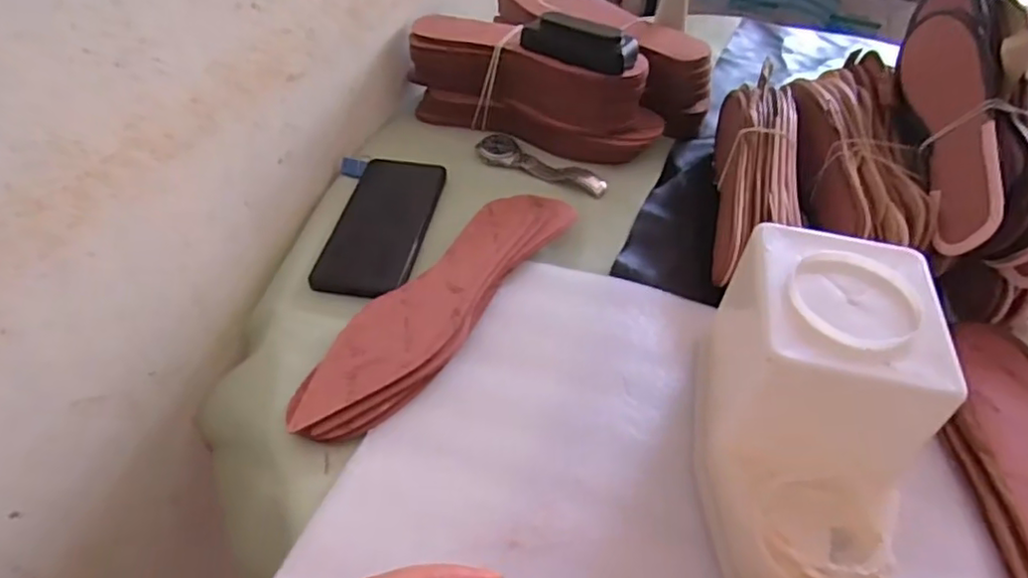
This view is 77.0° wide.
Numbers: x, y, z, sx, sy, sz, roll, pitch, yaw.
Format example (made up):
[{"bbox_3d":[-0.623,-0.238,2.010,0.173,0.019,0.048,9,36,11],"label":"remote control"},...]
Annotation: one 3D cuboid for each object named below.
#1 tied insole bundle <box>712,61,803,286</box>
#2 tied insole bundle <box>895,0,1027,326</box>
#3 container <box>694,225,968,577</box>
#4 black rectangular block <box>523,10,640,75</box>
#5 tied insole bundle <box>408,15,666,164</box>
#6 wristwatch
[{"bbox_3d":[0.205,-0.094,0.547,0.060,0.081,0.222,11,47,6],"label":"tied insole bundle"},{"bbox_3d":[0.366,-0.124,0.501,0.096,0.099,0.289,6,67,4],"label":"tied insole bundle"},{"bbox_3d":[0.160,0.070,0.353,0.110,0.115,0.189,16,48,10],"label":"container"},{"bbox_3d":[0.060,-0.230,0.604,0.110,0.034,0.029,26,50,18],"label":"black rectangular block"},{"bbox_3d":[0.019,-0.207,0.654,0.266,0.087,0.077,20,49,14],"label":"tied insole bundle"},{"bbox_3d":[0.025,-0.119,0.620,0.134,0.011,0.039,27,50,19],"label":"wristwatch"}]

